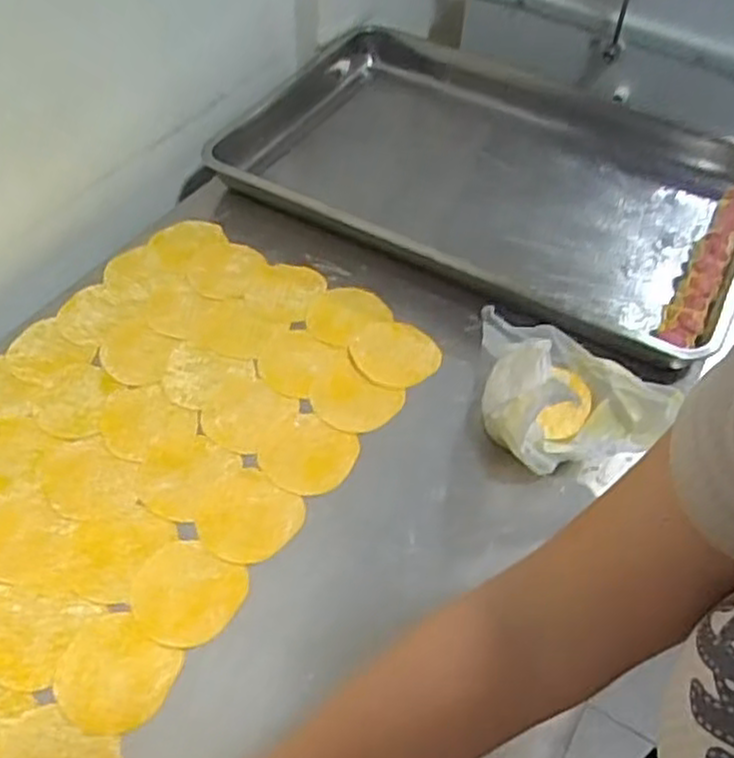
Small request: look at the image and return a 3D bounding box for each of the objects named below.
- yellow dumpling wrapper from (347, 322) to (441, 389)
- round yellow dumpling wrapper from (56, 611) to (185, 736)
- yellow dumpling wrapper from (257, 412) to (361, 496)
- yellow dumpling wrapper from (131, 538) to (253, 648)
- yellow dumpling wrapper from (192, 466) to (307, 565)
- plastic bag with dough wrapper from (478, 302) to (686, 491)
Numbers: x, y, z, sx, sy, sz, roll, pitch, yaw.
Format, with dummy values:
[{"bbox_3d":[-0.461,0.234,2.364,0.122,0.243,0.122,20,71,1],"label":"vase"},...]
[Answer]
[{"bbox_3d":[0.029,-0.025,0.754,0.081,0.007,0.083,2,50,-2],"label":"yellow dumpling wrapper"},{"bbox_3d":[-0.181,0.209,0.558,0.078,0.004,0.075,2,50,-2],"label":"round yellow dumpling wrapper"},{"bbox_3d":[-0.052,0.065,0.677,0.076,0.006,0.077,2,50,-2],"label":"yellow dumpling wrapper"},{"bbox_3d":[-0.139,0.162,0.596,0.082,0.004,0.079,2,50,-2],"label":"yellow dumpling wrapper"},{"bbox_3d":[-0.098,0.112,0.640,0.080,0.004,0.075,27,59,19],"label":"yellow dumpling wrapper"},{"bbox_3d":[0.170,-0.008,0.688,0.128,0.099,0.186,4,50,0],"label":"plastic bag with dough wrapper"}]

